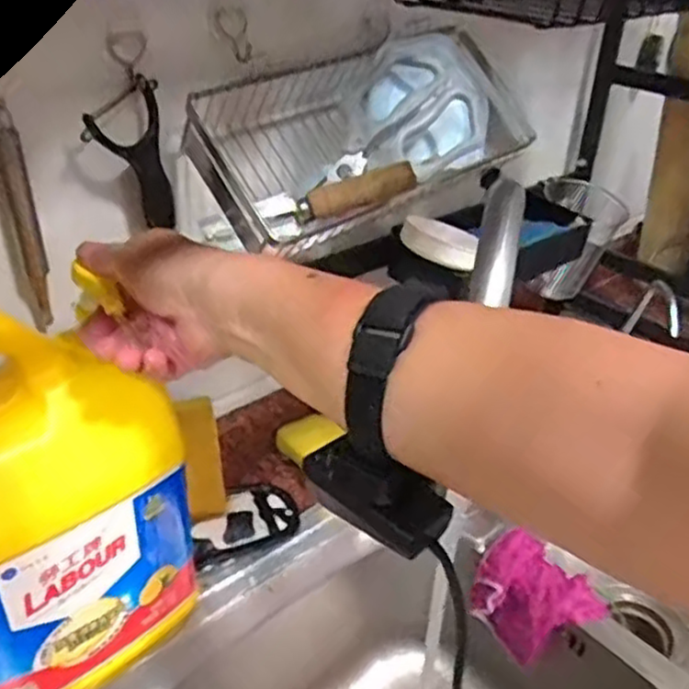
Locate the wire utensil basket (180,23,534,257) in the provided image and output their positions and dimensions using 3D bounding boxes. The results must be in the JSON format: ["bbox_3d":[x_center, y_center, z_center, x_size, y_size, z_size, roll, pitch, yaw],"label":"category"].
[{"bbox_3d":[0.019,-0.177,0.591,0.144,0.113,0.286,28,40,35],"label":"wire utensil basket"}]

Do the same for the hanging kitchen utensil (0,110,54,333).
[{"bbox_3d":[-0.219,-0.084,0.501,0.019,0.149,0.026,-14,35,-23],"label":"hanging kitchen utensil"}]

